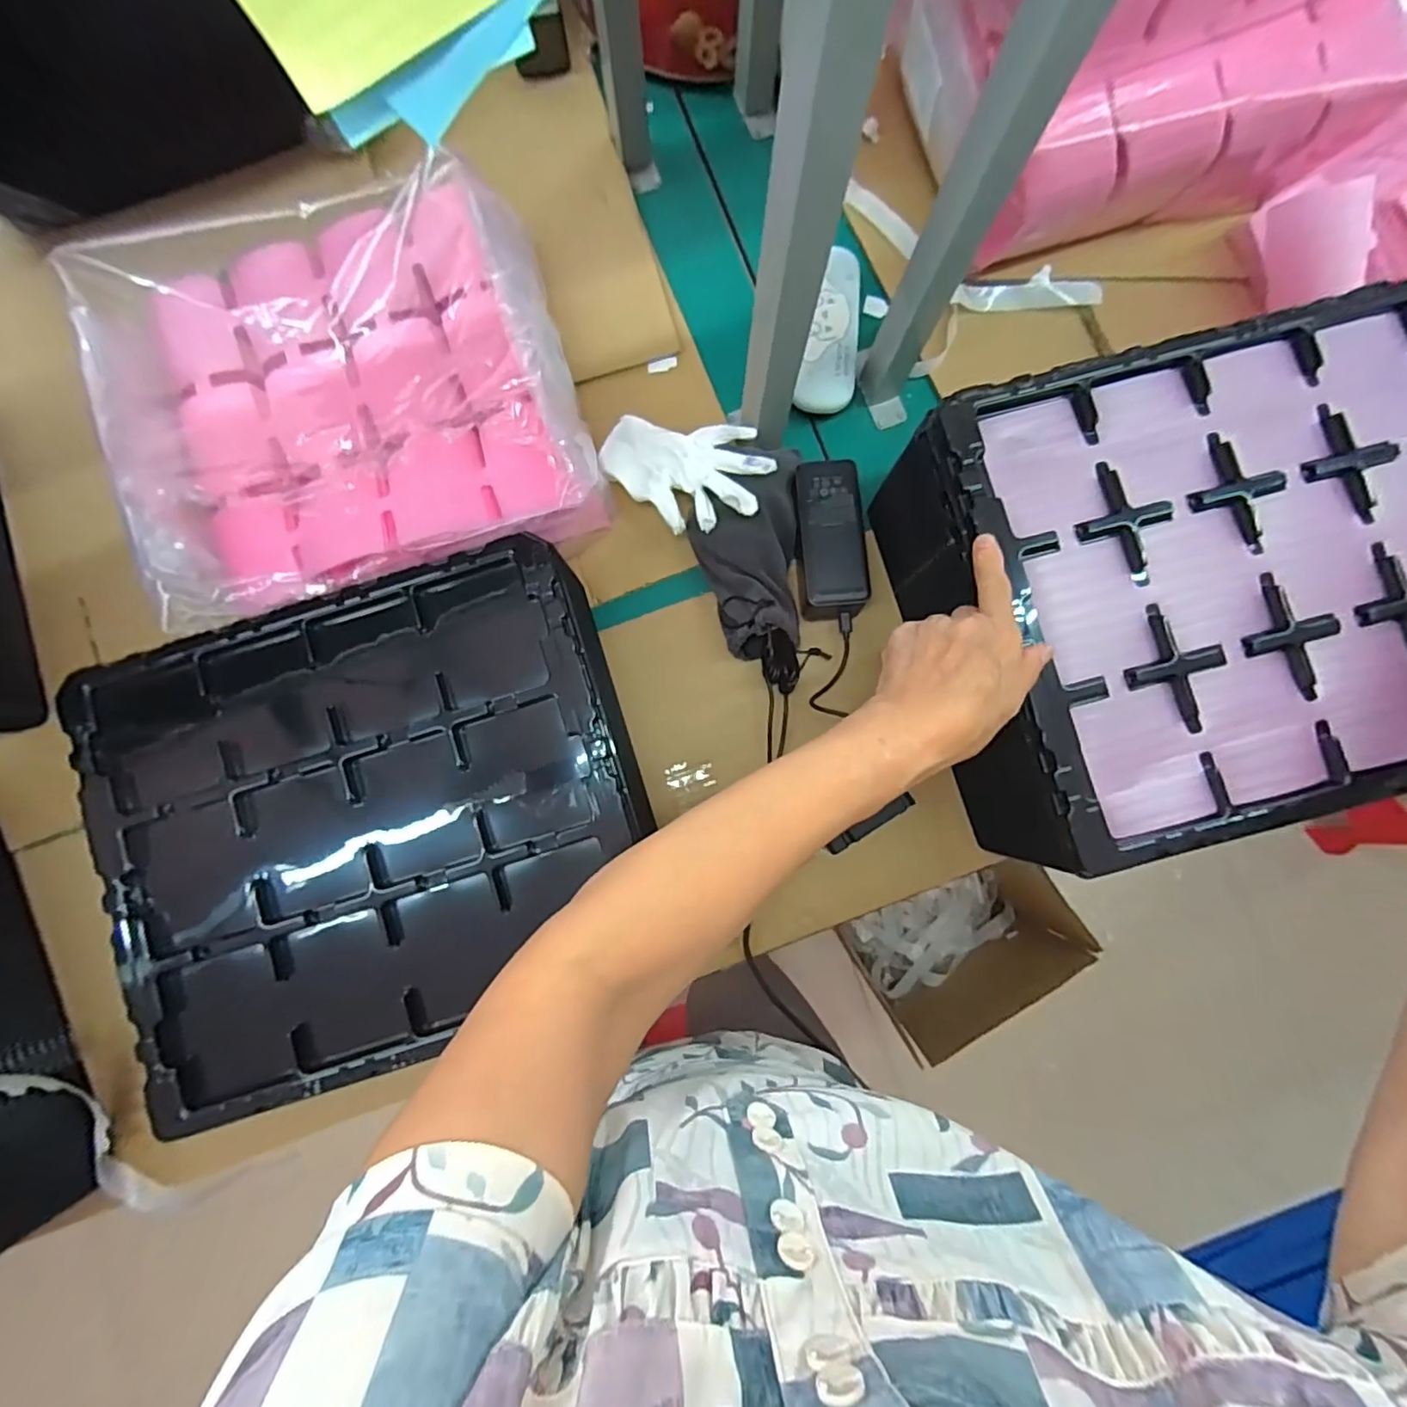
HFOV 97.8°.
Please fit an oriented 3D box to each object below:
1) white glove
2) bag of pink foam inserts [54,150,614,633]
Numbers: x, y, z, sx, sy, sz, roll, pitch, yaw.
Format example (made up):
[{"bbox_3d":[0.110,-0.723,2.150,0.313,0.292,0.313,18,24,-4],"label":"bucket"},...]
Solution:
[{"bbox_3d":[-0.019,-0.202,0.534,0.154,0.022,0.094,13,79,17],"label":"white glove"},{"bbox_3d":[-0.292,-0.264,0.511,0.333,0.100,0.327,-17,85,-1],"label":"bag of pink foam inserts"}]

